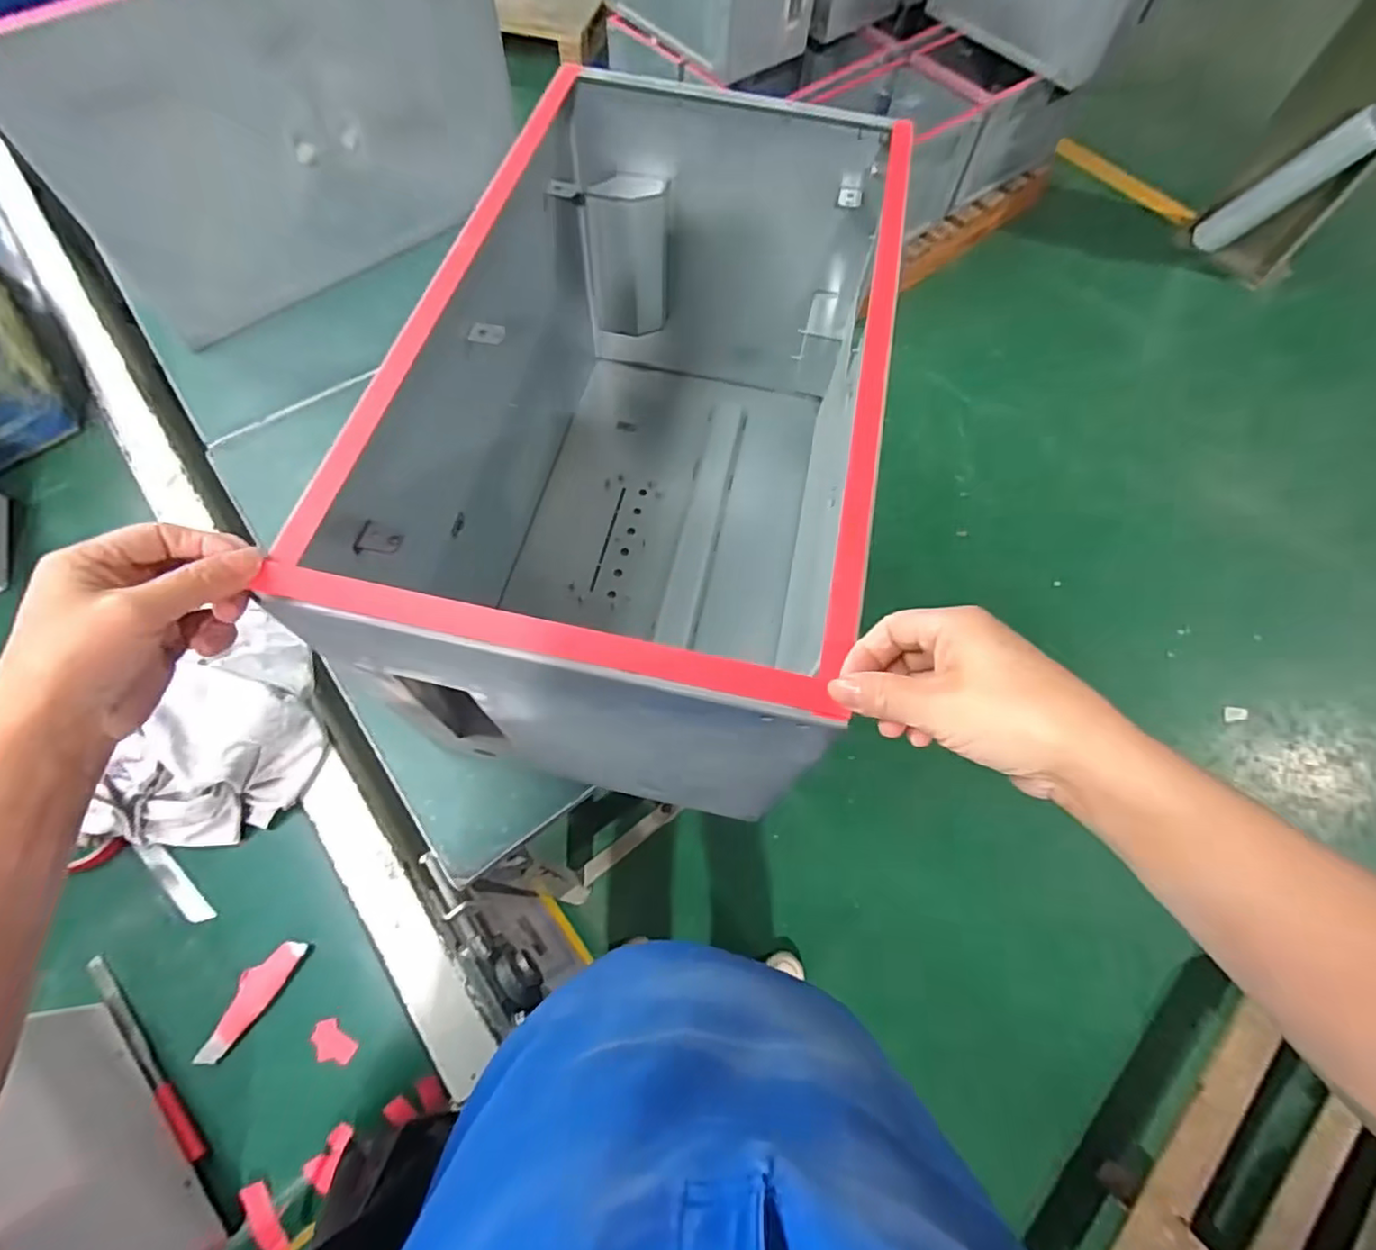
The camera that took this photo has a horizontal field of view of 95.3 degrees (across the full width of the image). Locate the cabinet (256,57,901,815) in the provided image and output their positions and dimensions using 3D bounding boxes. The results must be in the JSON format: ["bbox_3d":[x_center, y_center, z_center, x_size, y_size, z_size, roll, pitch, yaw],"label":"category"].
[{"bbox_3d":[-0.021,-0.172,0.561,0.306,0.348,0.585,12,66,4],"label":"cabinet"}]

